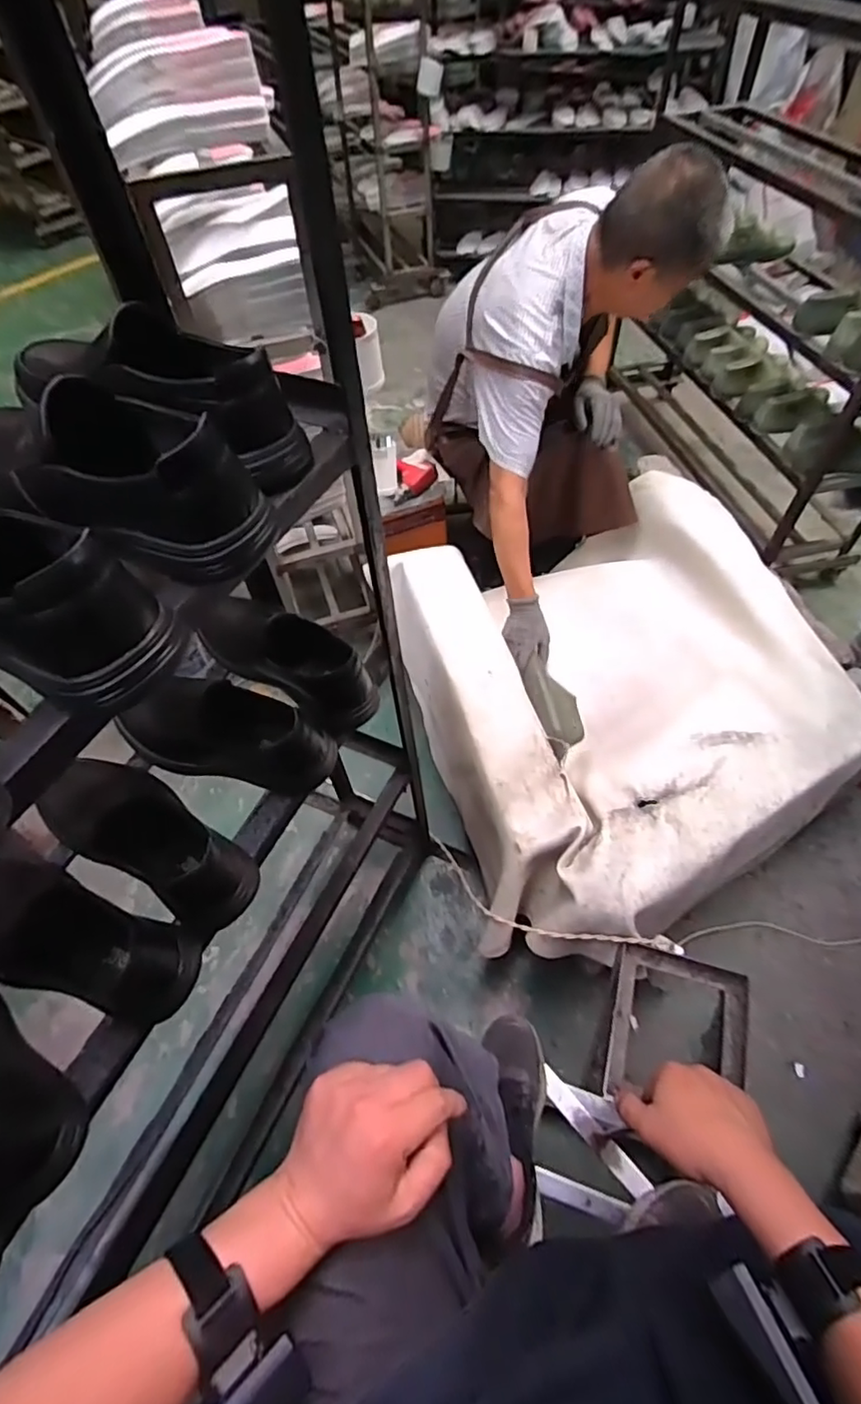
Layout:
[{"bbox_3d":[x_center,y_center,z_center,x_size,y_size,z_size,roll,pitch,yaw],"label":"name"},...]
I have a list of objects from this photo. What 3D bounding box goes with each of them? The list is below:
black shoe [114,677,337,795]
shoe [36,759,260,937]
[{"bbox_3d":[-0.224,0.030,0.634,0.238,0.097,0.080,8,57,9],"label":"black shoe"},{"bbox_3d":[-0.281,0.128,0.568,0.227,0.089,0.098,29,62,21],"label":"shoe"}]

